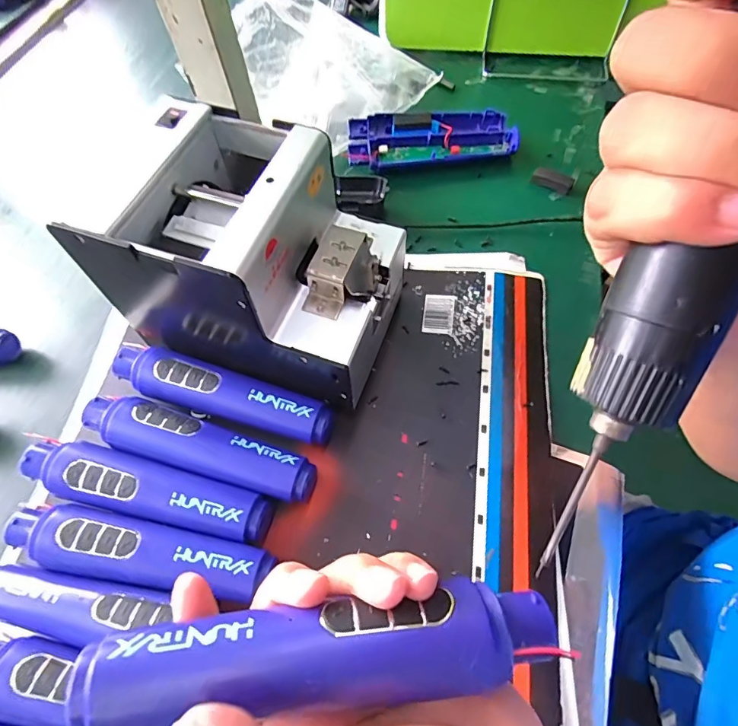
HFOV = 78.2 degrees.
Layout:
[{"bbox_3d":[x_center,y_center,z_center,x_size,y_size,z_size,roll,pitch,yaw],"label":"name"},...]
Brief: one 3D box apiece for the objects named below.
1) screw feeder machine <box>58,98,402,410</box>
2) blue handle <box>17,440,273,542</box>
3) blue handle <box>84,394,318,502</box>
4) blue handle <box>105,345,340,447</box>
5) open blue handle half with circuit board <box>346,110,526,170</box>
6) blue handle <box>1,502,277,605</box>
[{"bbox_3d":[-0.077,-0.070,0.330,0.194,0.142,0.129,17,63,12],"label":"screw feeder machine"},{"bbox_3d":[-0.153,0.089,0.312,0.176,0.038,0.041,13,62,10],"label":"blue handle"},{"bbox_3d":[-0.122,0.062,0.326,0.171,0.035,0.037,16,63,12],"label":"blue handle"},{"bbox_3d":[-0.110,0.024,0.344,0.172,0.036,0.035,14,62,11],"label":"blue handle"},{"bbox_3d":[0.066,-0.239,0.484,0.172,0.021,0.074,-3,61,2],"label":"open blue handle half with circuit board"},{"bbox_3d":[-0.147,0.122,0.293,0.168,0.040,0.036,9,62,8],"label":"blue handle"}]

